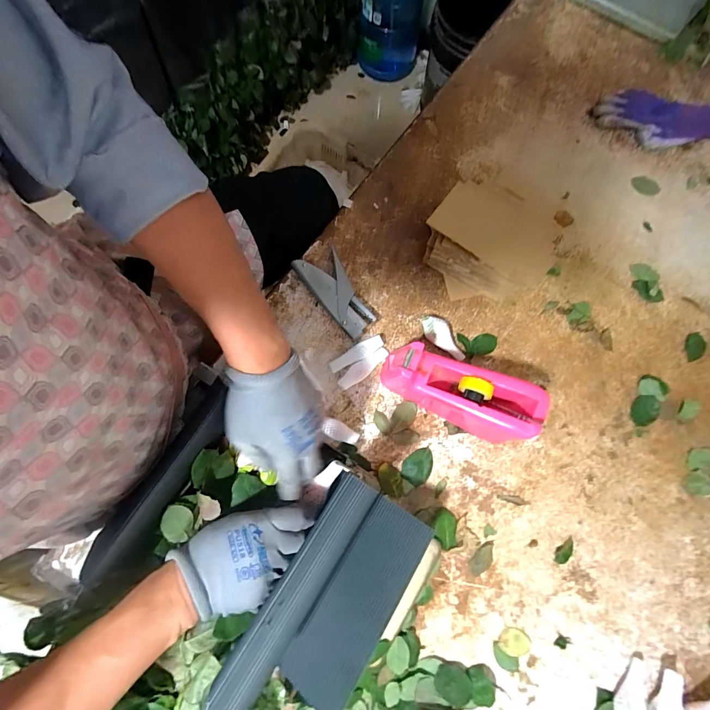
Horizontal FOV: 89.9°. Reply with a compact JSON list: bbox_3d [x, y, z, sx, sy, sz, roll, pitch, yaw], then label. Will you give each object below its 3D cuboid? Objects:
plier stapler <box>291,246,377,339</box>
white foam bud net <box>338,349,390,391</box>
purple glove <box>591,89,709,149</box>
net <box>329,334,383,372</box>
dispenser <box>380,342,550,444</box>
[{"bbox_3d":[-0.030,-0.092,0.547,0.068,0.028,0.142,-29,80,-6],"label":"plier stapler"},{"bbox_3d":[0.013,0.020,0.532,0.089,0.013,0.024,-36,81,-7],"label":"white foam bud net"},{"bbox_3d":[0.535,-0.408,0.623,0.216,0.032,0.088,9,78,1],"label":"purple glove"},{"bbox_3d":[0.003,-0.001,0.535,0.087,0.015,0.022,-29,80,-6],"label":"net"},{"bbox_3d":[0.135,0.050,0.478,0.196,0.106,0.069,23,79,4],"label":"dispenser"}]

